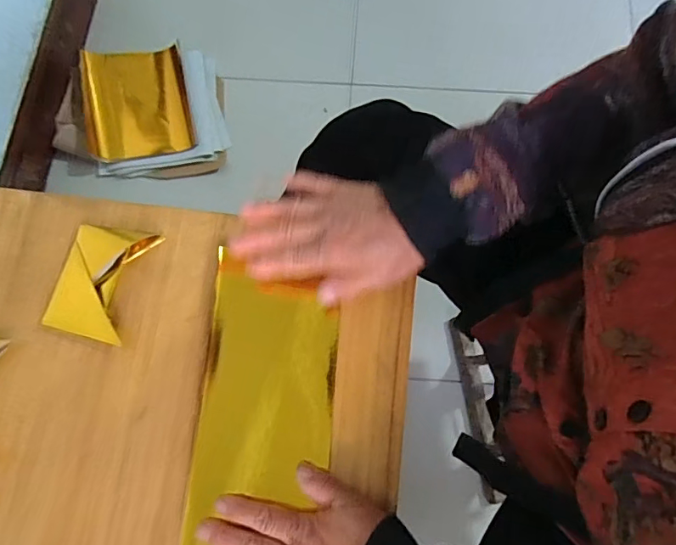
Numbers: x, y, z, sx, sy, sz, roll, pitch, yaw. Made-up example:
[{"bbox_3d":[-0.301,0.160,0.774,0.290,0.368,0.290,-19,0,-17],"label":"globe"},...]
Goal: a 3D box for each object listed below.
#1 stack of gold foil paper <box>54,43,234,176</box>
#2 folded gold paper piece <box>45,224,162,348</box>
[{"bbox_3d":[-0.393,-0.321,0.960,0.330,0.060,0.266,-5,74,-1],"label":"stack of gold foil paper"},{"bbox_3d":[-0.207,0.005,0.416,0.073,0.010,0.099,14,75,4],"label":"folded gold paper piece"}]

